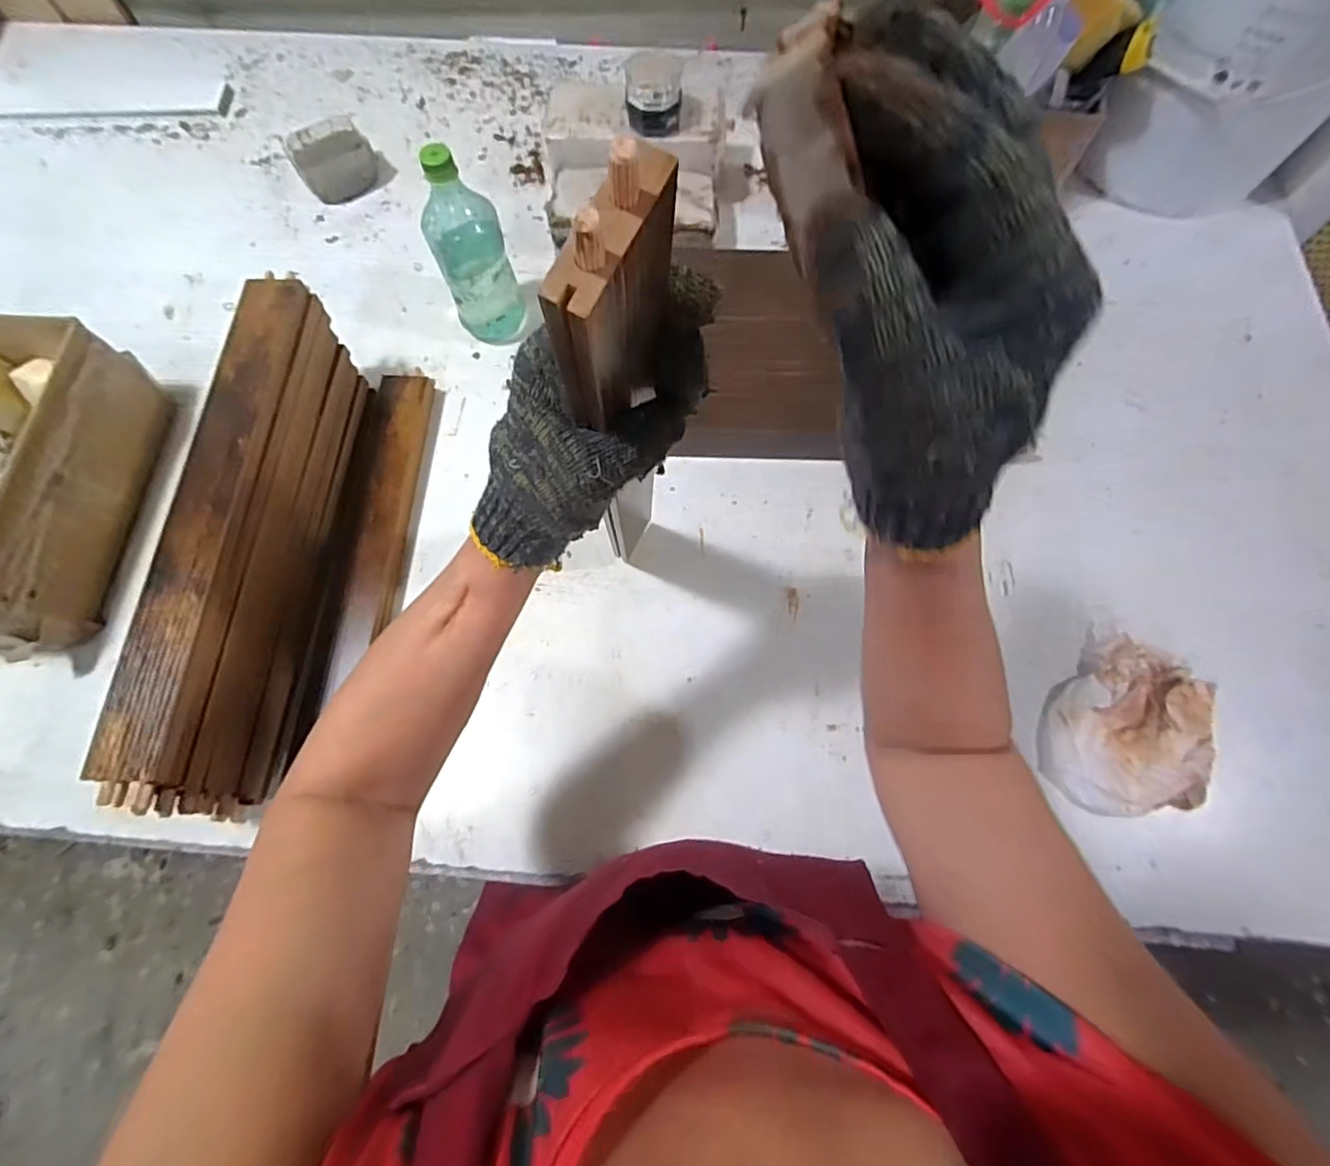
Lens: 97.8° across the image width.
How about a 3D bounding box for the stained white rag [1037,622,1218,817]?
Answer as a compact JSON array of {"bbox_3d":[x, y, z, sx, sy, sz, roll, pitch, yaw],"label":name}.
[{"bbox_3d":[0.436,0.131,0.549,0.132,0.044,0.176,24,72,8],"label":"stained white rag"}]

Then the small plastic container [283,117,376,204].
[{"bbox_3d":[-0.454,-0.579,0.795,0.097,0.049,0.091,0,70,0],"label":"small plastic container"}]

